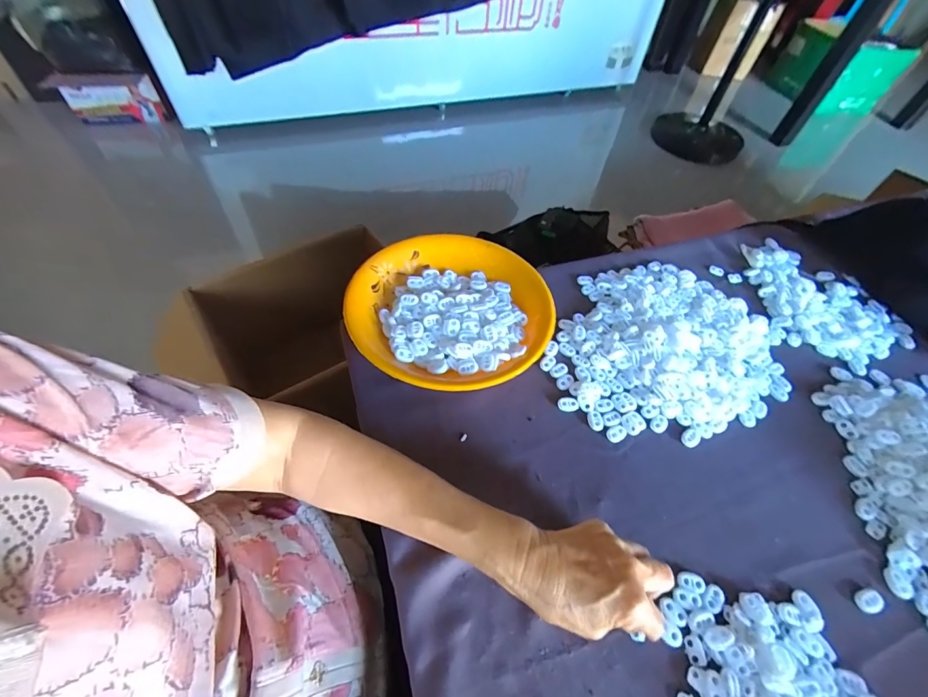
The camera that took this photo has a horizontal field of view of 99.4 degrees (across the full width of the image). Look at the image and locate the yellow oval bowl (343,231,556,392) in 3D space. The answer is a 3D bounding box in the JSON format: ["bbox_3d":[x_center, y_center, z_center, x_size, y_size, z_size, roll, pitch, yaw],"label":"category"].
[{"bbox_3d":[-0.018,-0.050,0.483,0.229,0.047,0.245,-9,53,-12],"label":"yellow oval bowl"}]

